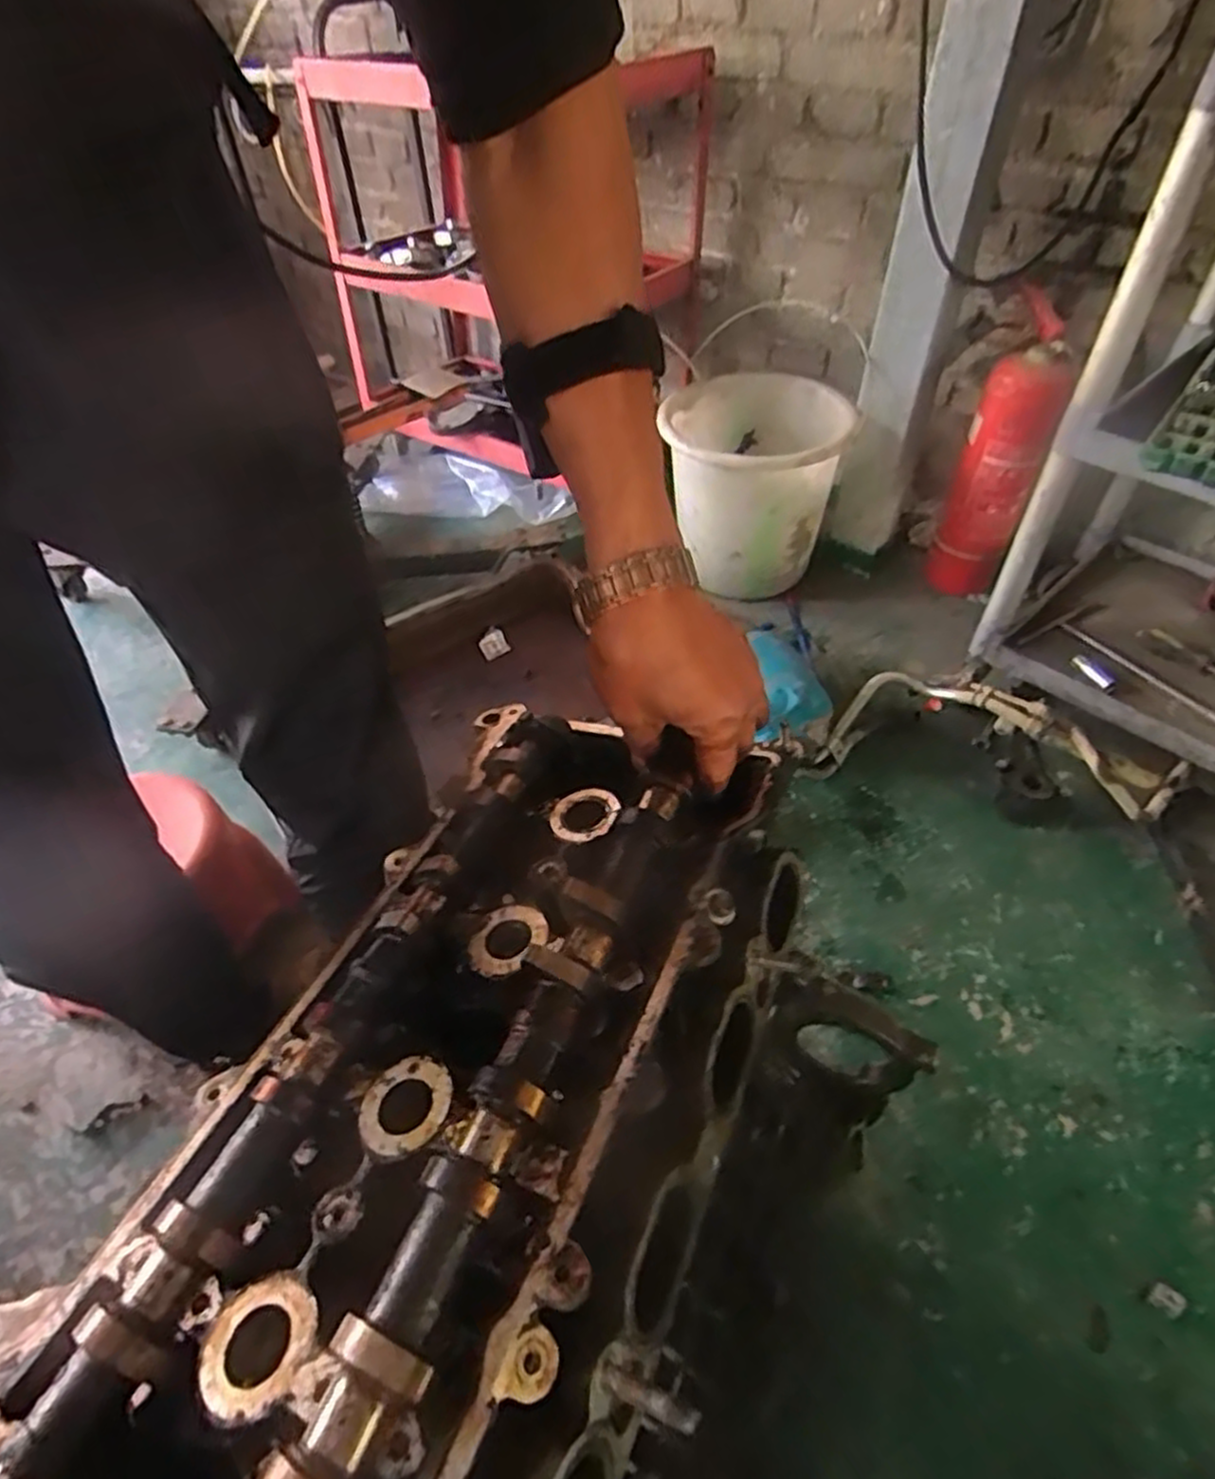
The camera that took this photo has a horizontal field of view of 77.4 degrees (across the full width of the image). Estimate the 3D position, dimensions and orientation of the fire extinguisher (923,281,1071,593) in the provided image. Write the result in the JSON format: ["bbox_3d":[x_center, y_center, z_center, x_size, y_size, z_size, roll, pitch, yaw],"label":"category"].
[{"bbox_3d":[0.667,-0.462,1.309,0.116,0.474,0.162,15,51,14],"label":"fire extinguisher"}]

